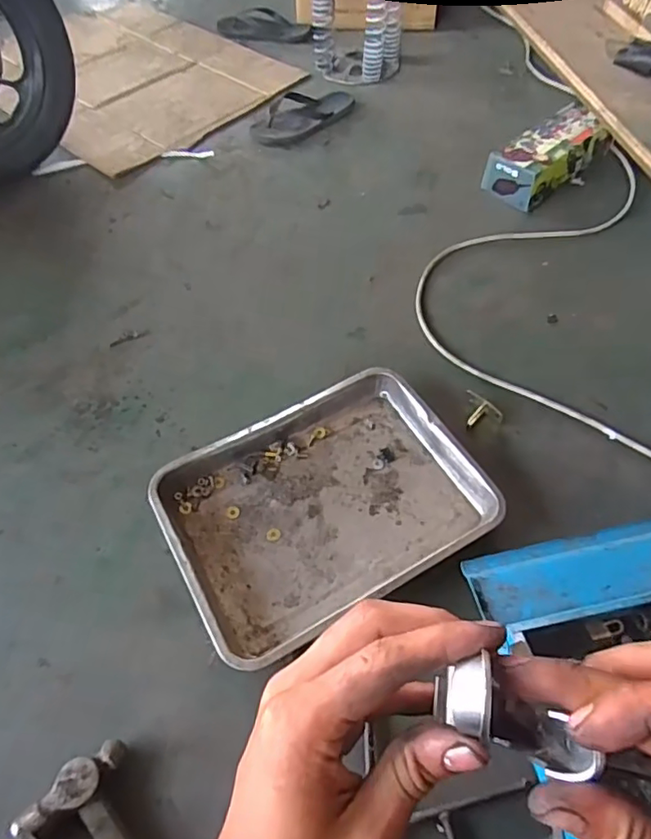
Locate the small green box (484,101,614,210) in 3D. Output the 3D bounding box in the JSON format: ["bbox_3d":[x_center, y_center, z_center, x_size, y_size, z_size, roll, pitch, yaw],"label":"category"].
[{"bbox_3d":[0.429,-0.509,1.108,0.230,0.093,0.128,-35,63,-20],"label":"small green box"}]

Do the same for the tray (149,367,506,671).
[{"bbox_3d":[-0.002,0.107,0.751,0.388,0.051,0.285,-25,60,-15],"label":"tray"}]

